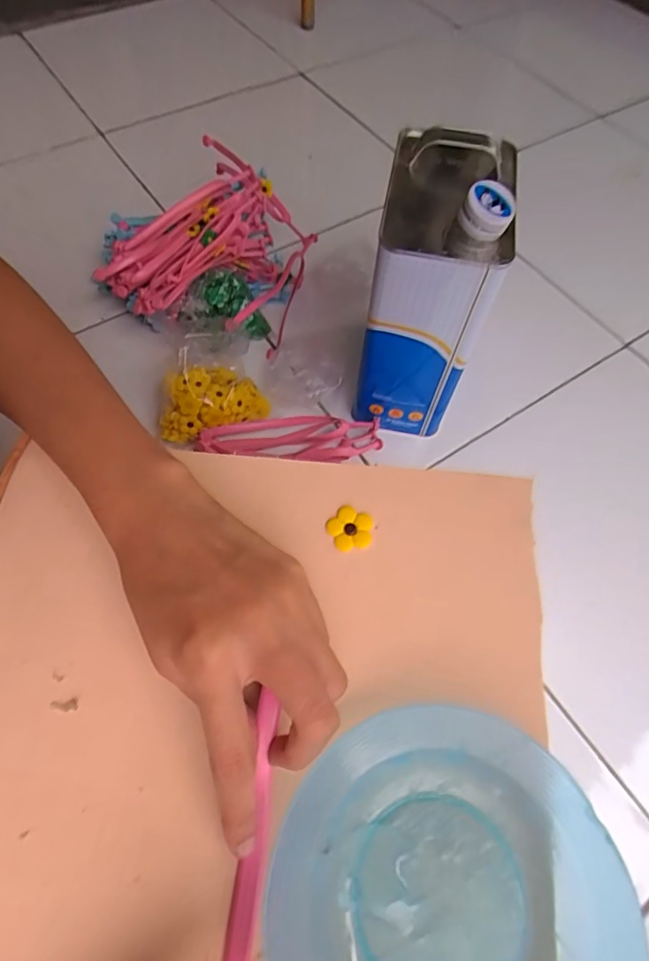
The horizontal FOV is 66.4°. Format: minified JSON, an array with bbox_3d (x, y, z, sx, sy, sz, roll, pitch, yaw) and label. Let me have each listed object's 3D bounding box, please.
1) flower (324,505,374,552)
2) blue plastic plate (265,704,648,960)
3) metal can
[{"bbox_3d":[0.014,0.026,0.262,0.023,0.004,0.023,1,63,-2],"label":"flower"},{"bbox_3d":[0.044,0.158,0.183,0.122,0.022,0.128,1,63,-2],"label":"blue plastic plate"},{"bbox_3d":[0.098,-0.190,0.496,0.111,0.249,0.164,13,63,4],"label":"metal can"}]

